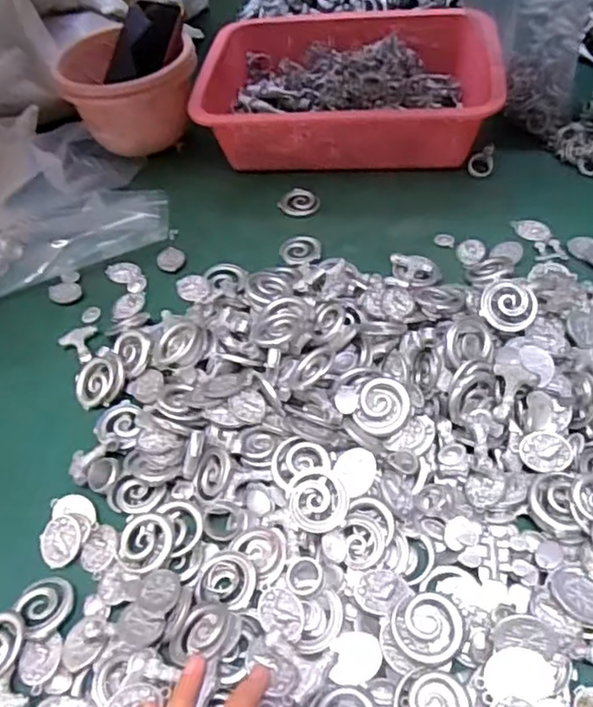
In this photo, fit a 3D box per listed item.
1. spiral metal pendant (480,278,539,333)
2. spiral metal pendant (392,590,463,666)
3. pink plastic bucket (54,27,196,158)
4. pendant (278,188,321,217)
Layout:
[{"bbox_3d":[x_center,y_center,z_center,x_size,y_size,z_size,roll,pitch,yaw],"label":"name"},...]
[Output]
[{"bbox_3d":[0.154,-0.036,0.474,0.040,0.004,0.040,11,74,0],"label":"spiral metal pendant"},{"bbox_3d":[0.071,0.149,0.356,0.036,0.005,0.035,-2,56,3],"label":"spiral metal pendant"},{"bbox_3d":[-0.180,-0.286,0.719,0.139,0.092,0.130,-3,49,4],"label":"pink plastic bucket"},{"bbox_3d":[0.003,-0.148,0.649,0.039,0.004,0.039,-3,49,4],"label":"pendant"}]

